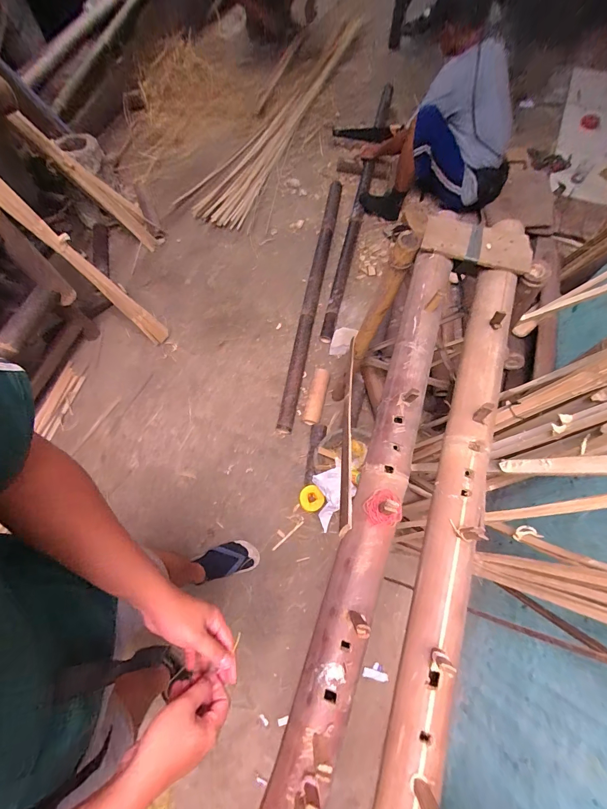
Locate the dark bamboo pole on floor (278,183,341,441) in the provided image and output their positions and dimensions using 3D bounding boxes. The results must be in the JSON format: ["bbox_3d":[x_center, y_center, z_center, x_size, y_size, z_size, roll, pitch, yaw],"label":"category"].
[{"bbox_3d":[0.051,-0.553,1.670,0.073,0.057,1.472,10,70,4],"label":"dark bamboo pole on floor"}]

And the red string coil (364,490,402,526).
[{"bbox_3d":[0.108,0.140,0.461,0.044,0.022,0.046,0,70,1],"label":"red string coil"}]

